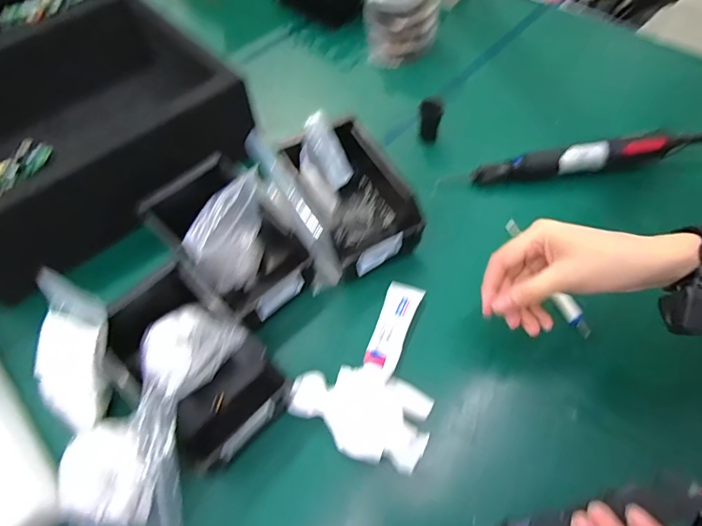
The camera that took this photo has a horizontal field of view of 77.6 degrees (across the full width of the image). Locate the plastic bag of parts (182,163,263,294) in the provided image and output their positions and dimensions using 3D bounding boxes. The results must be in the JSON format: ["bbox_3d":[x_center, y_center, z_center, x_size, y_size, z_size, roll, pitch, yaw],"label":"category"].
[{"bbox_3d":[-0.117,-0.028,0.454,0.043,0.097,0.103,34,66,20],"label":"plastic bag of parts"}]

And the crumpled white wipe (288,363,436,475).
[{"bbox_3d":[0.011,0.133,0.404,0.124,0.031,0.079,23,63,16],"label":"crumpled white wipe"}]

